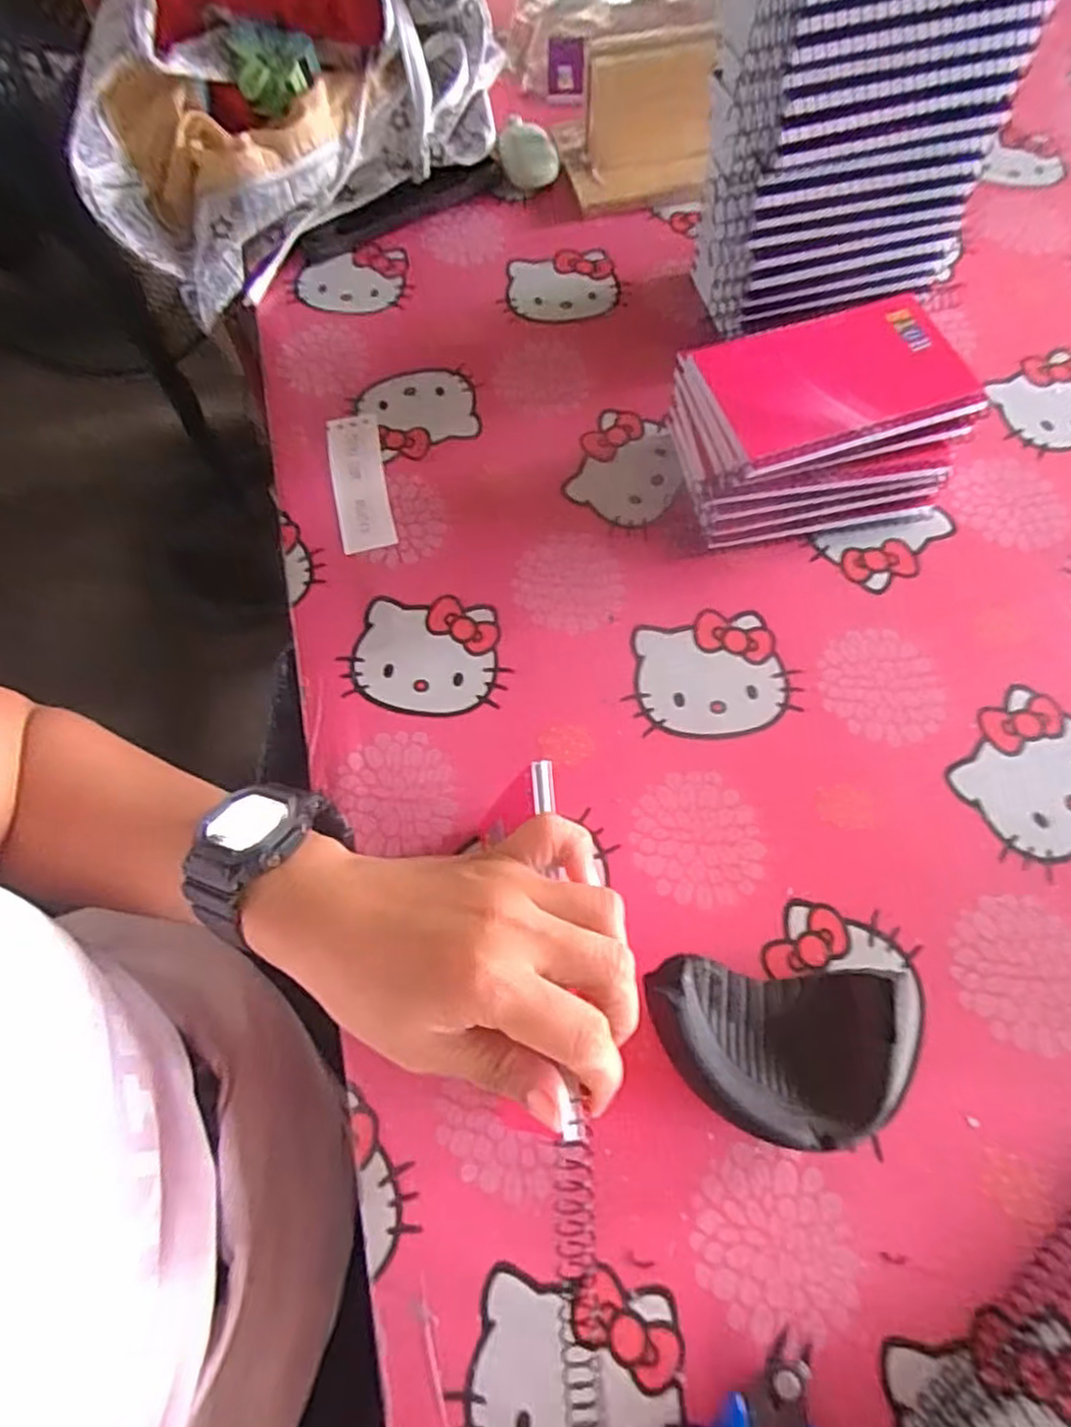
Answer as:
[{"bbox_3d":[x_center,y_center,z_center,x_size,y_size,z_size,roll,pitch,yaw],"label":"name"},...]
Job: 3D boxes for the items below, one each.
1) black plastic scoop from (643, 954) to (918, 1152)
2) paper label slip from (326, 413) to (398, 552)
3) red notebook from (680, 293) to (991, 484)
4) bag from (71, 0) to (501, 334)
[{"bbox_3d":[0.100,0.139,0.296,0.103,0.027,0.065,5,66,3],"label":"black plastic scoop"},{"bbox_3d":[-0.110,-0.144,0.447,0.033,0.006,0.103,-15,67,2],"label":"paper label slip"},{"bbox_3d":[0.155,-0.173,0.372,0.135,0.017,0.079,-13,66,-5],"label":"red notebook"},{"bbox_3d":[-0.178,-0.441,0.498,0.299,0.145,0.158,-36,70,-14],"label":"bag"}]

